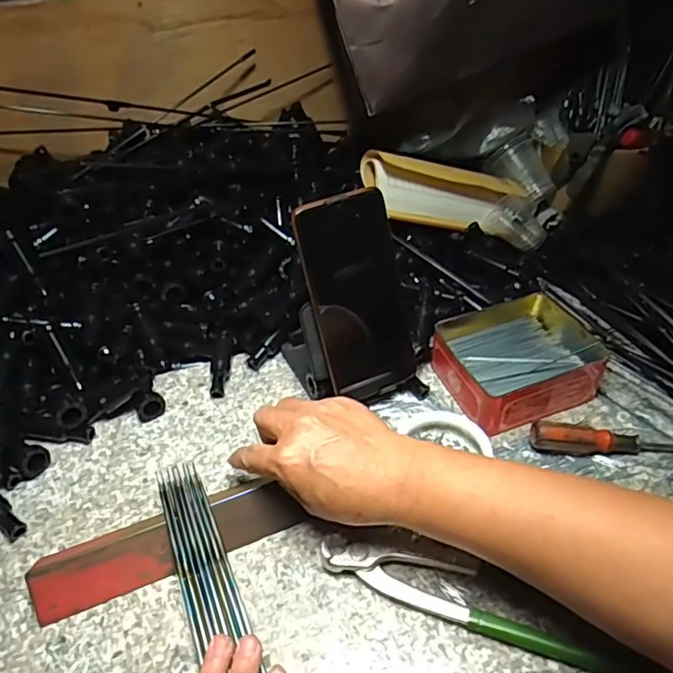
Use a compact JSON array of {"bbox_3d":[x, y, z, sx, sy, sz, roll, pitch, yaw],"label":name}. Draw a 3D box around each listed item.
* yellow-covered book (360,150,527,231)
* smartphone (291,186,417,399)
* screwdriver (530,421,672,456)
[{"bbox_3d":[0.127,-0.158,0.624,0.200,0.055,0.067,0,37,-28],"label":"yellow-covered book"},{"bbox_3d":[0.019,-0.030,0.451,0.077,0.164,0.013,-23,23,-19],"label":"smartphone"},{"bbox_3d":[0.227,0.079,0.434,0.146,0.026,0.019,0,42,5],"label":"screwdriver"}]

